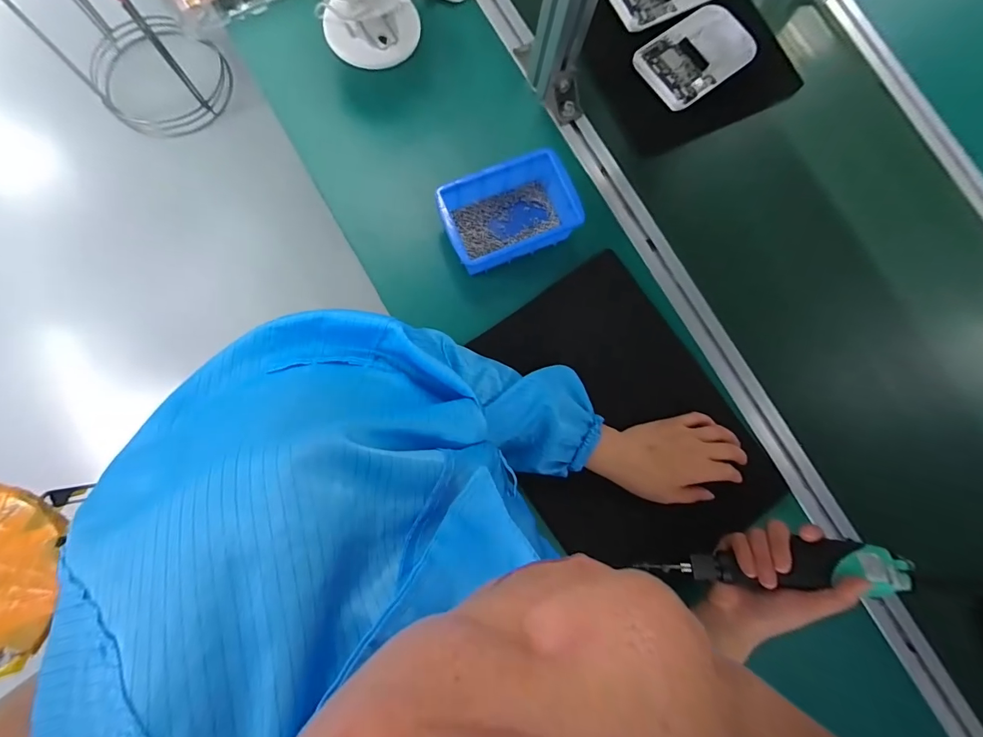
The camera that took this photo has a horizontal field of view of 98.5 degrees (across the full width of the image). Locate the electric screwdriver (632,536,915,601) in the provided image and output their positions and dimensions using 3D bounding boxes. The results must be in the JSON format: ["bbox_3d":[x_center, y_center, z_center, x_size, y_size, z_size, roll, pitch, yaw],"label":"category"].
[{"bbox_3d":[0.266,0.196,0.417,0.226,0.046,0.046,-12,83,23],"label":"electric screwdriver"}]

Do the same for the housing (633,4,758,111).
[{"bbox_3d":[0.263,-0.404,0.546,0.148,0.020,0.098,-36,87,-9],"label":"housing"}]

